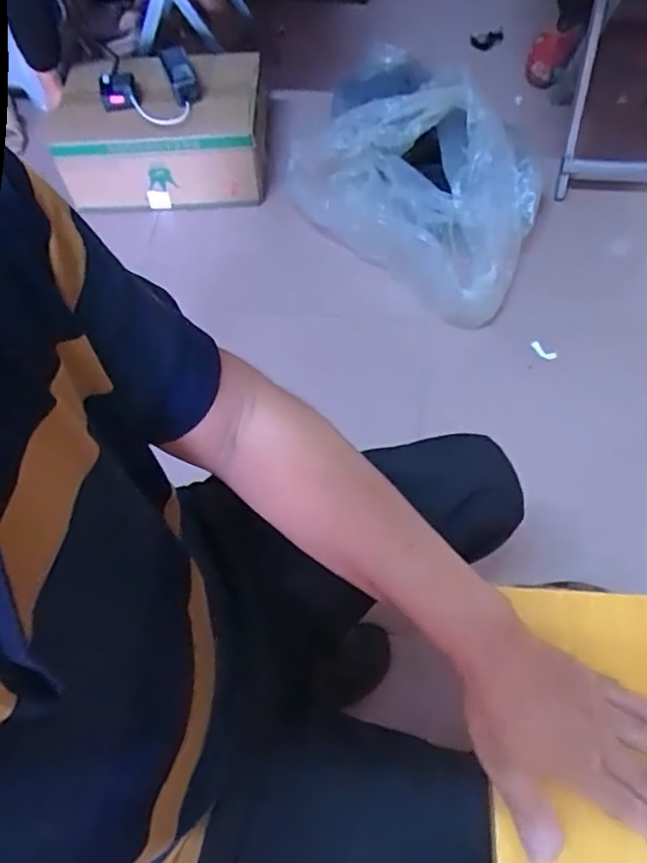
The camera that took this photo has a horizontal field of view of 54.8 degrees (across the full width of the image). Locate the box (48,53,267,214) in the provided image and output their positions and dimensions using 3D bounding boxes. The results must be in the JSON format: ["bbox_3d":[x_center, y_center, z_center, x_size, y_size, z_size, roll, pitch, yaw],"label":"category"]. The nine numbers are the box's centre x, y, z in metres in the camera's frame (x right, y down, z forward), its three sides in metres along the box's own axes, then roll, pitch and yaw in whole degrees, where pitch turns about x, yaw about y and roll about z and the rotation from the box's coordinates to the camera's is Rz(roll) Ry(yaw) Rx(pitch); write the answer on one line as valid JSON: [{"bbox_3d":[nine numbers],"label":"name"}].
[{"bbox_3d":[-0.350,-0.667,1.371,0.438,0.192,0.328,-3,61,0],"label":"box"}]

